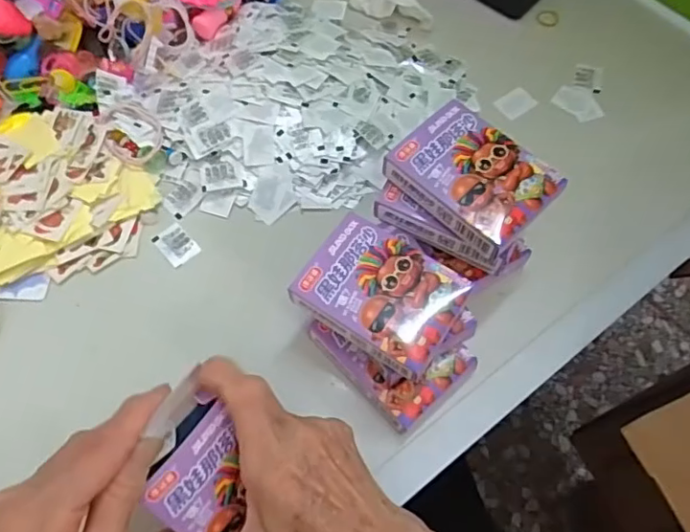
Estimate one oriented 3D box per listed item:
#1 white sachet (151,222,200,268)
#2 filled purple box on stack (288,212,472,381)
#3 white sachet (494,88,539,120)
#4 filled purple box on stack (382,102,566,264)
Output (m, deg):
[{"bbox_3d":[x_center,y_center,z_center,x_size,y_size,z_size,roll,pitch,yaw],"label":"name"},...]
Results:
[{"bbox_3d":[-0.125,-0.017,0.425,0.024,0.004,0.031,-38,72,-17],"label":"white sachet"},{"bbox_3d":[0.024,0.012,0.343,0.091,0.016,0.077,32,68,13],"label":"filled purple box on stack"},{"bbox_3d":[0.145,-0.139,0.484,0.034,0.004,0.024,-34,71,-16],"label":"white sachet"},{"bbox_3d":[0.079,-0.056,0.353,0.066,0.019,0.090,-41,72,-18],"label":"filled purple box on stack"}]

